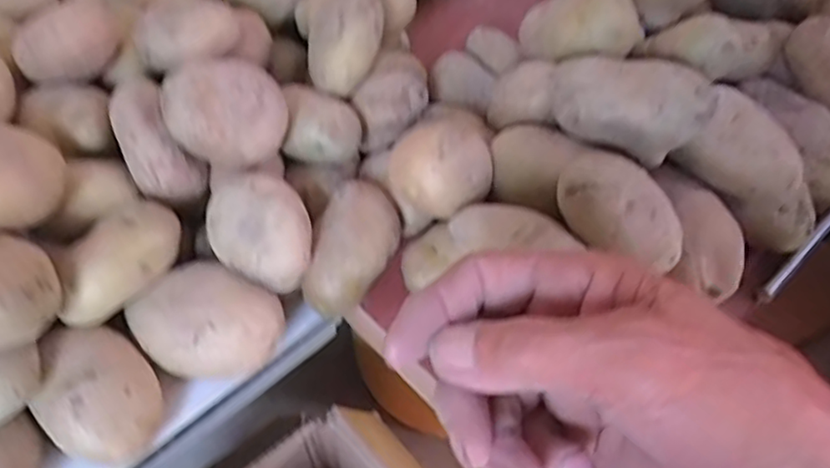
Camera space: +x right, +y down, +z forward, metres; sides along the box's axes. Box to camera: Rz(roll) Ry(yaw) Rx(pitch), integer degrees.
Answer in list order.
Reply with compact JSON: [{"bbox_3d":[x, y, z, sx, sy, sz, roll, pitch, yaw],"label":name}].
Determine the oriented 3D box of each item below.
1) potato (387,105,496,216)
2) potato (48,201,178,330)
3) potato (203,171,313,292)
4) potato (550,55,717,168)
[{"bbox_3d":[0.016,-0.039,0.398,0.060,0.063,0.046,12,54,5],"label":"potato"},{"bbox_3d":[-0.164,0.016,0.370,0.035,0.035,0.075,32,58,18],"label":"potato"},{"bbox_3d":[-0.089,-0.004,0.384,0.062,0.037,0.050,18,55,9],"label":"potato"},{"bbox_3d":[0.123,-0.077,0.382,0.085,0.040,0.039,25,56,14],"label":"potato"}]

